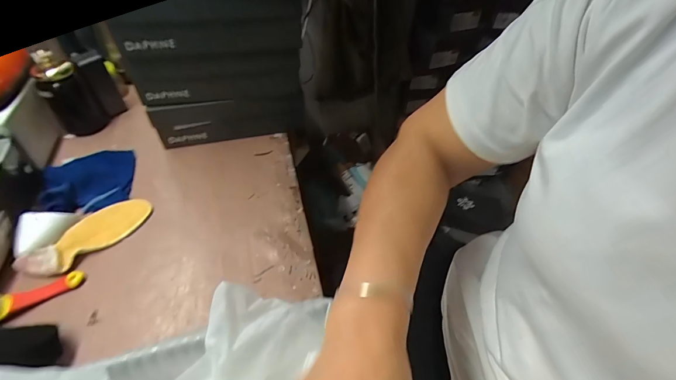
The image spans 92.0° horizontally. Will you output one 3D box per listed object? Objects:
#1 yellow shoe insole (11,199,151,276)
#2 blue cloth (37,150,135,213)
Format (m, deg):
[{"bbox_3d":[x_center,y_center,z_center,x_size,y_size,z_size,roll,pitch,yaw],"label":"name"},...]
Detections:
[{"bbox_3d":[-0.384,0.072,0.509,0.069,0.023,0.178,31,53,23],"label":"yellow shoe insole"},{"bbox_3d":[-0.447,-0.022,0.583,0.141,0.034,0.143,-16,50,-18],"label":"blue cloth"}]

